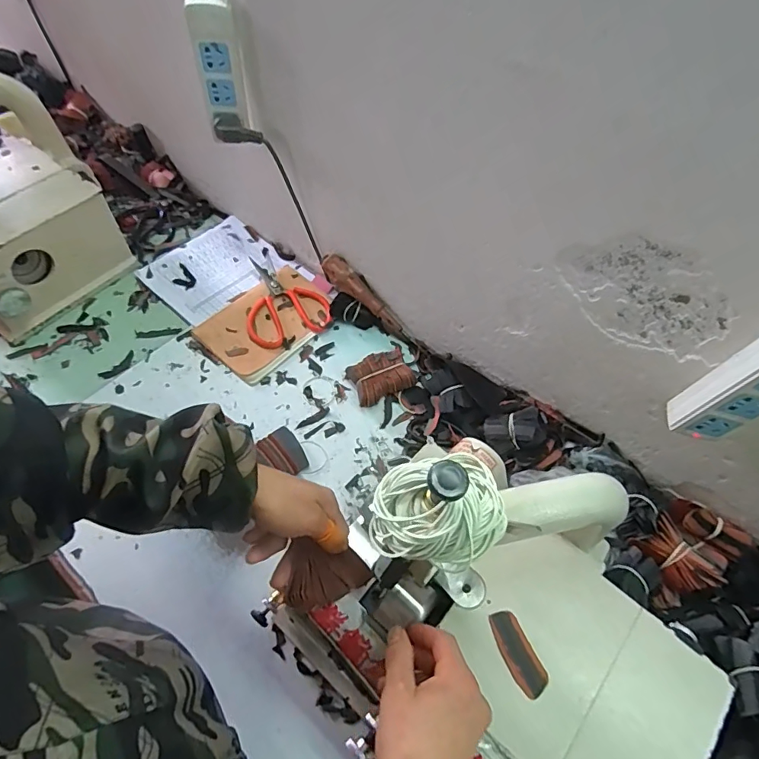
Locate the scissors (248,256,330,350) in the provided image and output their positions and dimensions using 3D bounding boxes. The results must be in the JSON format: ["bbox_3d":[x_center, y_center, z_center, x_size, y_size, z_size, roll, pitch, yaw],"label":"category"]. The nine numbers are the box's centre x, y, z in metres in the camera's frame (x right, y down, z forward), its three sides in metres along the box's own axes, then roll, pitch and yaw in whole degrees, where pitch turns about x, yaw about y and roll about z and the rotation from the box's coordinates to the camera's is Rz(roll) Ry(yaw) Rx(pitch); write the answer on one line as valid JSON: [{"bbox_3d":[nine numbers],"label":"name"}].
[{"bbox_3d":[-0.173,-0.141,0.807,0.135,0.018,0.195,-24,62,-17],"label":"scissors"}]

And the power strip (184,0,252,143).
[{"bbox_3d":[-0.202,-0.394,0.609,0.054,0.153,0.036,-18,61,-13],"label":"power strip"}]

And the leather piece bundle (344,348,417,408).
[{"bbox_3d":[0.002,-0.003,0.730,0.091,0.031,0.065,-22,62,-16],"label":"leather piece bundle"}]

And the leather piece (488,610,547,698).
[{"bbox_3d":[0.121,0.239,0.423,0.028,0.004,0.067,-21,61,-15],"label":"leather piece"}]

